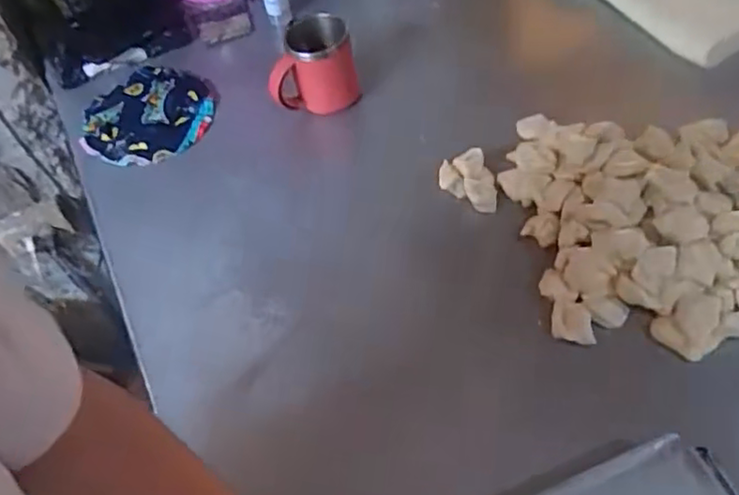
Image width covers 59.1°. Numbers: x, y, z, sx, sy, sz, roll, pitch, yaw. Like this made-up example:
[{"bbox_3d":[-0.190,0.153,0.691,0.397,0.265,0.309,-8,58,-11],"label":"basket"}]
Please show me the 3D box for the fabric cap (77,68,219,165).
[{"bbox_3d":[-0.309,-0.189,0.912,0.187,0.028,0.180,-5,53,6],"label":"fabric cap"}]

